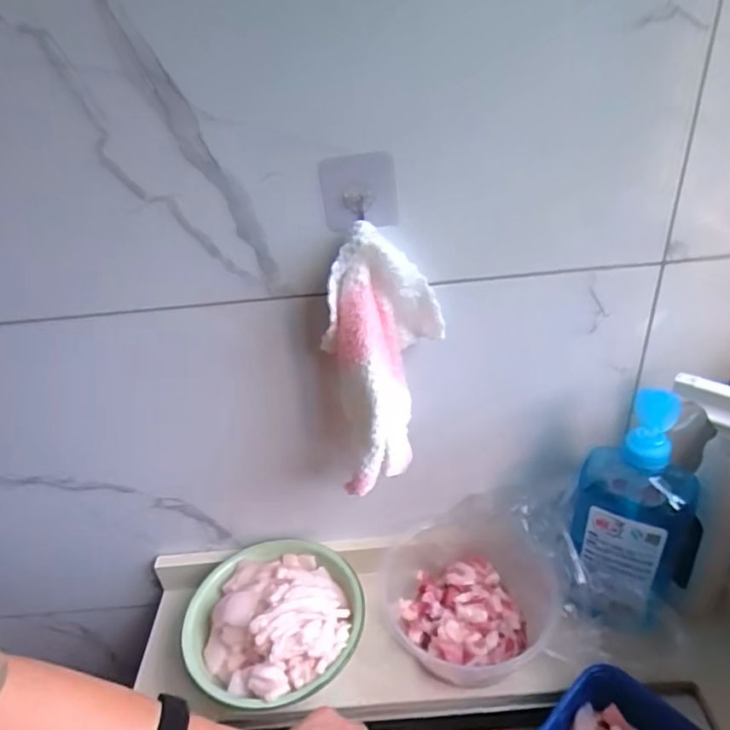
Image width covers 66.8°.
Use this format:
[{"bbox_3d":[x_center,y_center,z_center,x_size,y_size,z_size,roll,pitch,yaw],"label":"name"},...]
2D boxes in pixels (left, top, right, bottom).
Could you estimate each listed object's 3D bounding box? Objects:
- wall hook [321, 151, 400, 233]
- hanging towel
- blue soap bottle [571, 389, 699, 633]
[{"bbox_3d":[-0.004,-0.132,0.425,0.056,0.054,0.015,-11,33,-9],"label":"wall hook"},{"bbox_3d":[0.016,-0.001,0.446,0.088,0.201,0.079,-2,33,6],"label":"hanging towel"},{"bbox_3d":[0.245,0.130,0.505,0.091,0.235,0.078,13,37,26],"label":"blue soap bottle"}]

